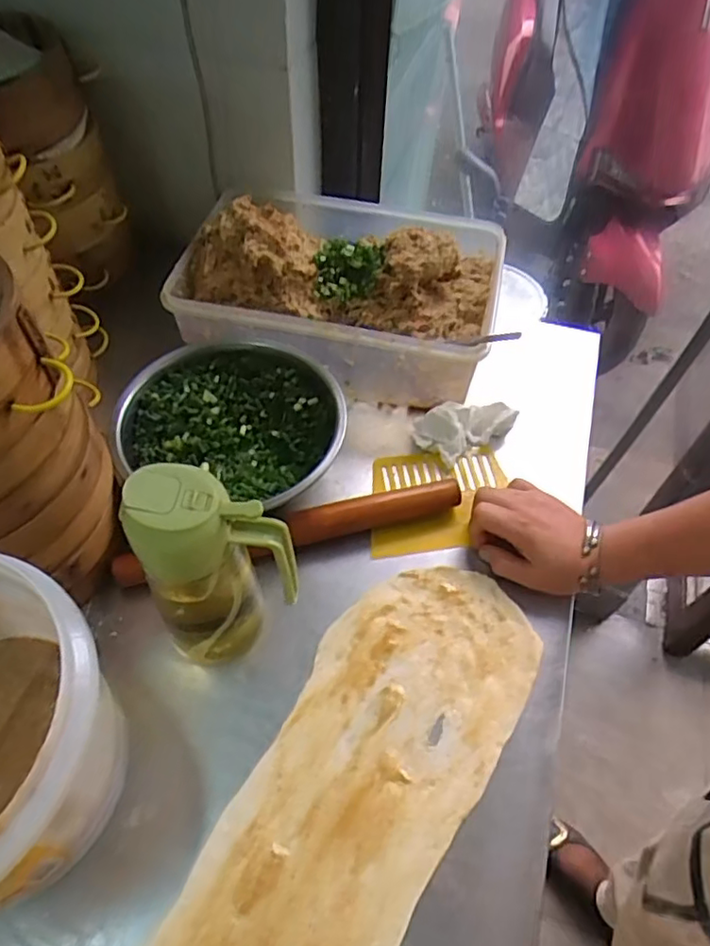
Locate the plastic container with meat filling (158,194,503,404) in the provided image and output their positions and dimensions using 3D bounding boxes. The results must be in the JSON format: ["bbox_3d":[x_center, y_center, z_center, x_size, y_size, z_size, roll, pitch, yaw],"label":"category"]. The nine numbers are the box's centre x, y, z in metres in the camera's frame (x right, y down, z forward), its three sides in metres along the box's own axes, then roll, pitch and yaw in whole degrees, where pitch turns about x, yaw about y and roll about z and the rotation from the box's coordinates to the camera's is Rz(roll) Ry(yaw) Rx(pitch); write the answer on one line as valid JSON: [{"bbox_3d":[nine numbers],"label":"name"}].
[{"bbox_3d":[-0.012,-0.198,0.649,0.309,0.103,0.217,13,55,6],"label":"plastic container with meat filling"}]

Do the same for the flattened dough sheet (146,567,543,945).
[{"bbox_3d":[-0.037,0.267,0.389,0.141,0.011,0.507,28,58,16],"label":"flattened dough sheet"}]

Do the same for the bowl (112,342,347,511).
[{"bbox_3d":[-0.108,-0.034,0.565,0.194,0.064,0.177,13,55,6],"label":"bowl"}]

